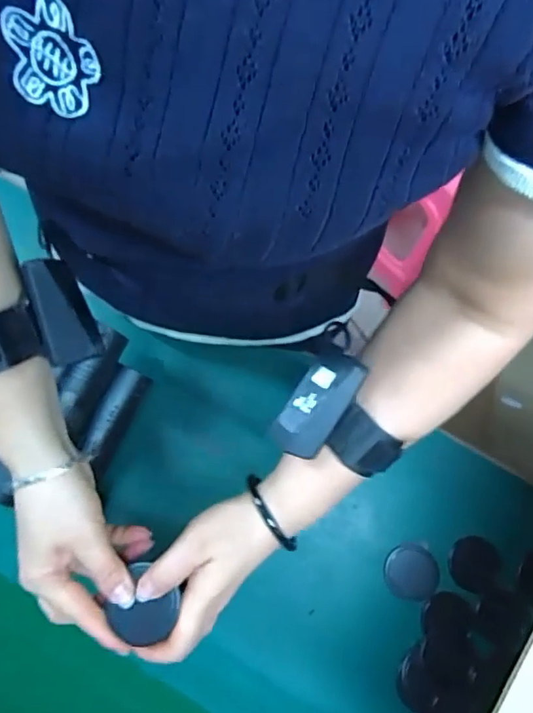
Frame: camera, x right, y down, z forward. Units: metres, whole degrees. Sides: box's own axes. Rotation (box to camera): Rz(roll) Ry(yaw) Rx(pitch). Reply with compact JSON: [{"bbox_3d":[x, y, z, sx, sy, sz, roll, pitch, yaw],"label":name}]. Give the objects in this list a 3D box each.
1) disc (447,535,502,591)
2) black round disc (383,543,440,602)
[{"bbox_3d":[0.207,0.207,0.517,0.047,0.006,0.051,0,79,1],"label":"disc"},{"bbox_3d":[0.145,0.216,0.518,0.053,0.004,0.051,0,79,1],"label":"black round disc"}]

